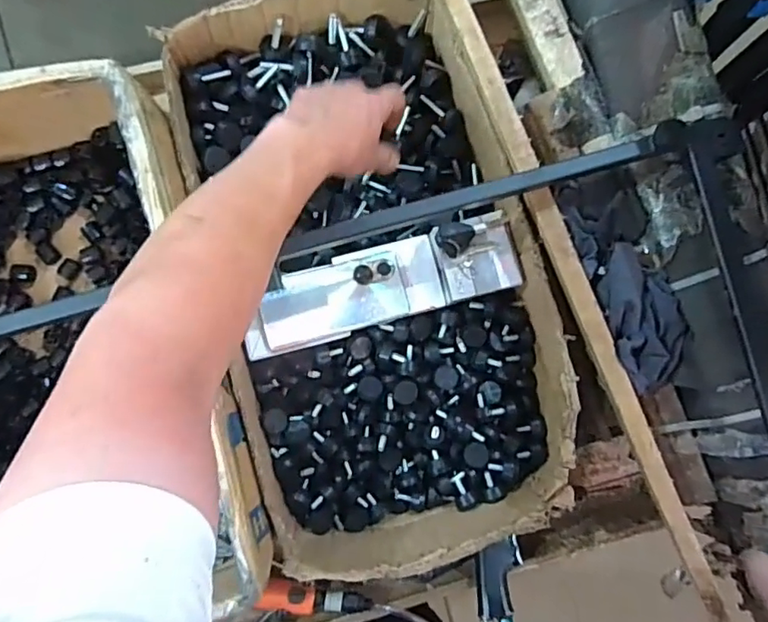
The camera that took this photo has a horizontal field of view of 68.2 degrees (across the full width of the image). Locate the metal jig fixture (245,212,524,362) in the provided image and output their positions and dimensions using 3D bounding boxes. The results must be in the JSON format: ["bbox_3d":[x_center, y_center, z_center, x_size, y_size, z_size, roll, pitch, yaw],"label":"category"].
[{"bbox_3d":[-0.006,-0.025,0.618,0.300,0.057,0.090,-17,90,-6],"label":"metal jig fixture"}]

